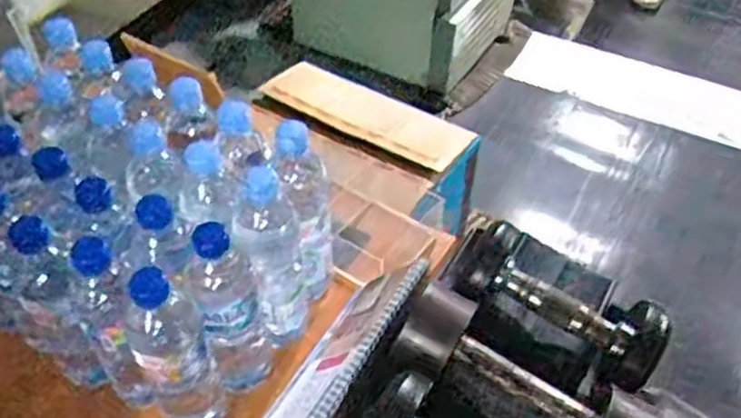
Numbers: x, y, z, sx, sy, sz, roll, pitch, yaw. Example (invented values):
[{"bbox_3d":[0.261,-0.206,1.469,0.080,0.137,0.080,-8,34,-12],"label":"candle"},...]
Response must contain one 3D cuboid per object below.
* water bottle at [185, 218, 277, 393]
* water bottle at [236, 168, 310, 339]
[{"bbox_3d":[-0.132,0.098,0.694,0.062,0.197,0.059,-14,48,-14],"label":"water bottle"},{"bbox_3d":[-0.094,0.053,0.725,0.057,0.218,0.062,-6,47,-7],"label":"water bottle"}]

